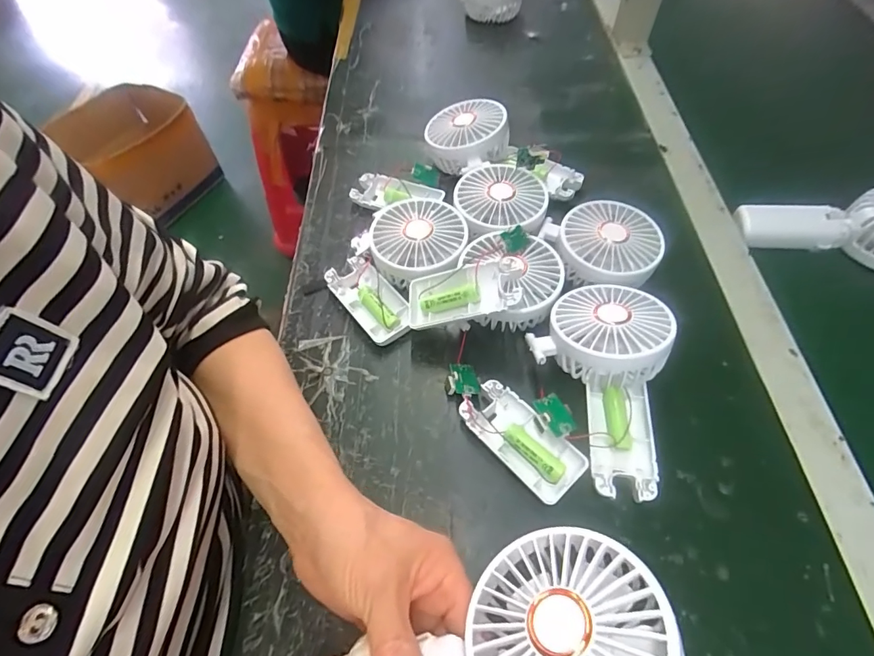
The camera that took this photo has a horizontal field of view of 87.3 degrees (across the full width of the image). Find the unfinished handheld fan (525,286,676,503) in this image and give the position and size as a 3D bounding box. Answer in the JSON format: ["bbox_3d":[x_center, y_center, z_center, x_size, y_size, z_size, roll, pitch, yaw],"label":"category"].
[{"bbox_3d":[0.116,0.034,0.338,0.096,0.058,0.157,10,58,8],"label":"unfinished handheld fan"}]

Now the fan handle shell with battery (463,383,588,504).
[{"bbox_3d":[0.061,0.081,0.335,0.043,0.015,0.091,-38,63,-21],"label":"fan handle shell with battery"}]

